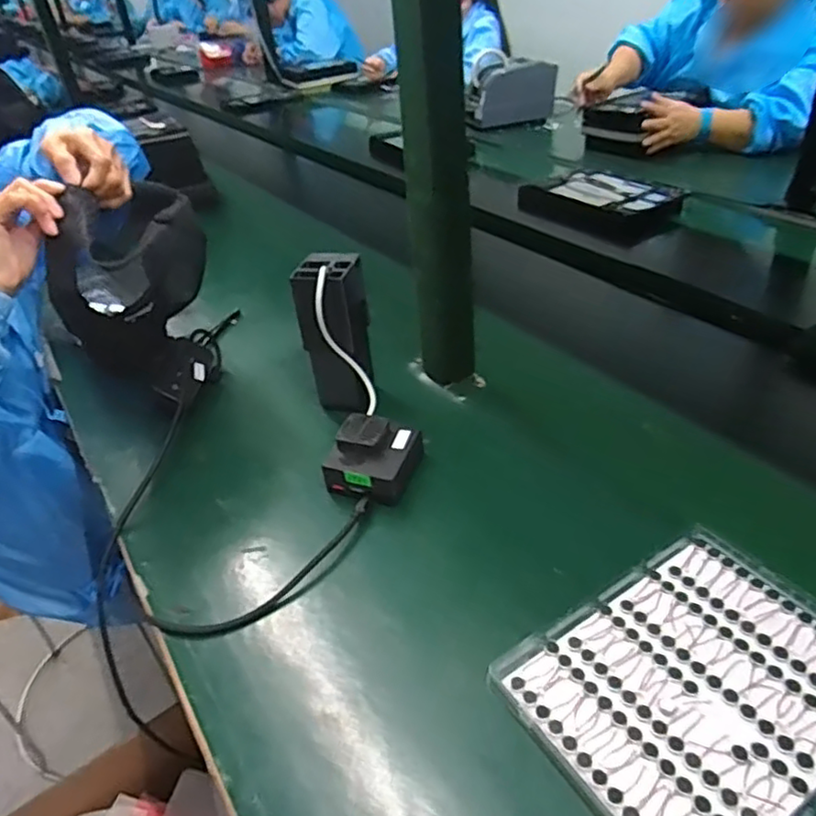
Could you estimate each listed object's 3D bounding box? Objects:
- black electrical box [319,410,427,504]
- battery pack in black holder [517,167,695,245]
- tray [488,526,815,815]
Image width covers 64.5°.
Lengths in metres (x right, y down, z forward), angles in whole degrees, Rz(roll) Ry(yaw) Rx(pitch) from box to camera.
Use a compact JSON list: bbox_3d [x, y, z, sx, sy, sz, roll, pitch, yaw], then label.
[{"bbox_3d":[-0.031,0.046,0.591,0.074,0.043,0.079,10,39,21],"label":"black electrical box"},{"bbox_3d":[0.331,-0.354,1.116,0.142,0.054,0.258,-26,41,-25],"label":"battery pack in black holder"},{"bbox_3d":[0.188,0.176,0.415,0.216,0.008,0.167,-24,40,-23],"label":"tray"}]

